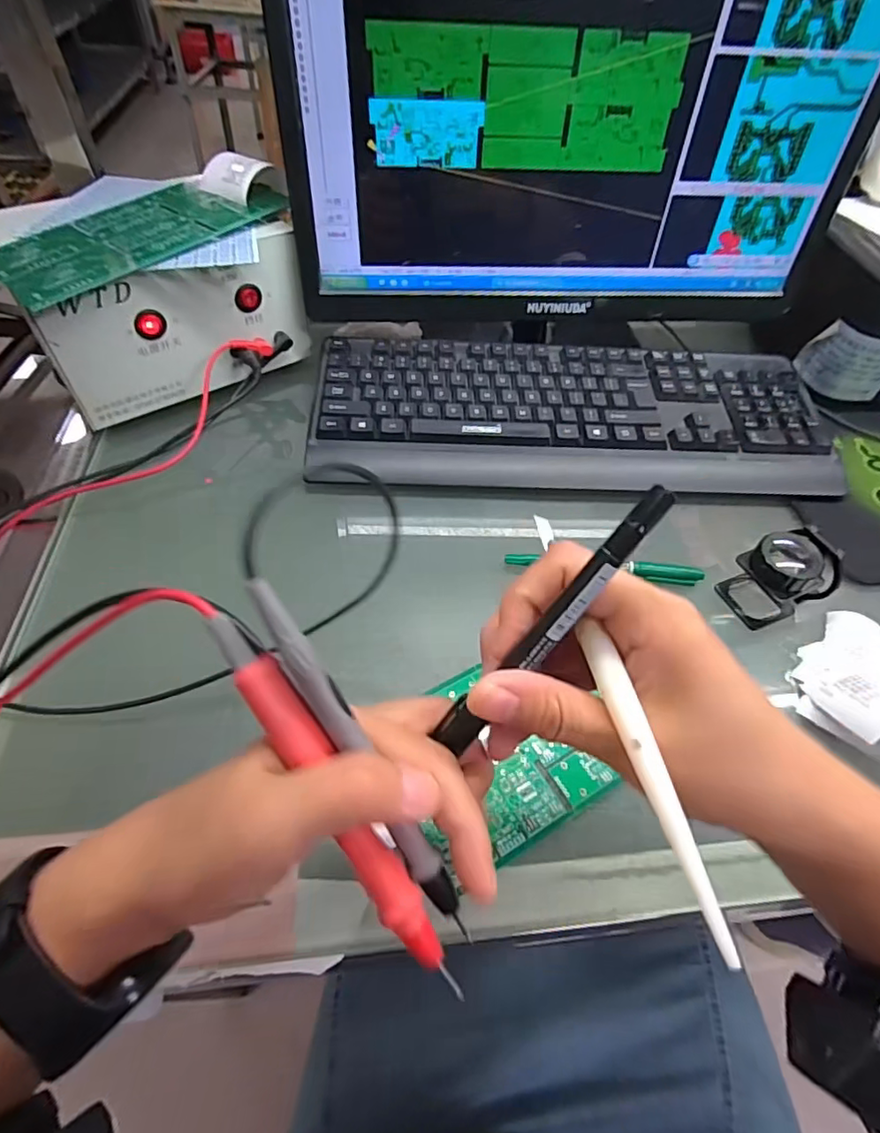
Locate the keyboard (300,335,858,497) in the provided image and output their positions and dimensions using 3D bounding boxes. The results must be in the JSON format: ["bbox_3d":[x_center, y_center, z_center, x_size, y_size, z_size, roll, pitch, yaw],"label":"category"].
[{"bbox_3d":[0.113,-0.129,0.471,0.435,0.040,0.161,1,53,-4],"label":"keyboard"}]

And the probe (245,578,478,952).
[{"bbox_3d":[-0.024,0.064,0.176,0.011,0.007,0.134,-33,101,-25],"label":"probe"}]

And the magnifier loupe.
[{"bbox_3d":[0.233,0.007,0.370,0.058,0.054,0.041,-14,55,-14],"label":"magnifier loupe"}]

